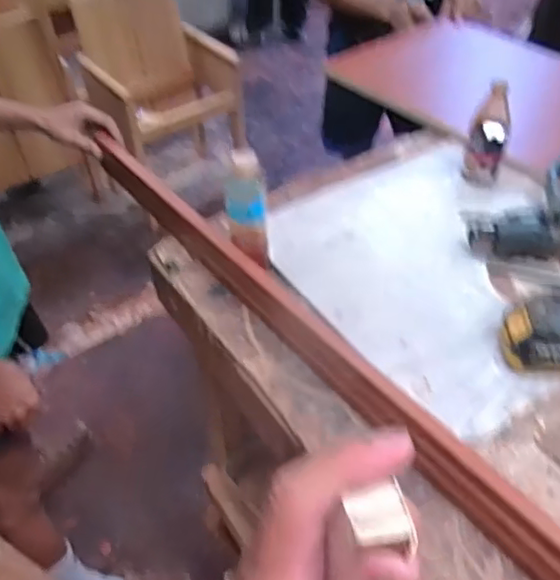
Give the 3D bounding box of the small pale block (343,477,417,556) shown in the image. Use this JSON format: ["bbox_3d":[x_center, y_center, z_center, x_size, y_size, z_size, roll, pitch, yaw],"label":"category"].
[{"bbox_3d":[0.033,0.074,0.207,0.020,0.005,0.021,-9,45,-8],"label":"small pale block"}]

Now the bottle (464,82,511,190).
[{"bbox_3d":[0.338,-0.243,1.020,0.054,0.177,0.055,-1,44,1],"label":"bottle"}]

